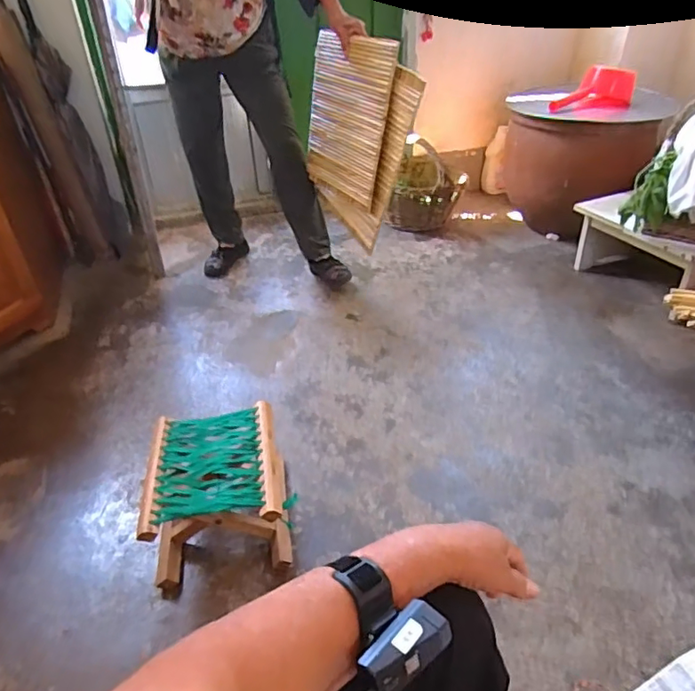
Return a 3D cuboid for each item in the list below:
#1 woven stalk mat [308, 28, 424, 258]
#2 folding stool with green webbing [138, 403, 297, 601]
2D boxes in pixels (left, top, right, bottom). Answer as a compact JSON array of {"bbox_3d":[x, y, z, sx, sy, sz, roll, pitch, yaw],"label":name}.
[{"bbox_3d":[0.013,-0.547,1.470,0.046,0.479,0.426,-12,36,-33],"label":"woven stalk mat"},{"bbox_3d":[-0.243,0.284,1.063,0.242,0.177,0.277,-8,38,-5],"label":"folding stool with green webbing"}]

